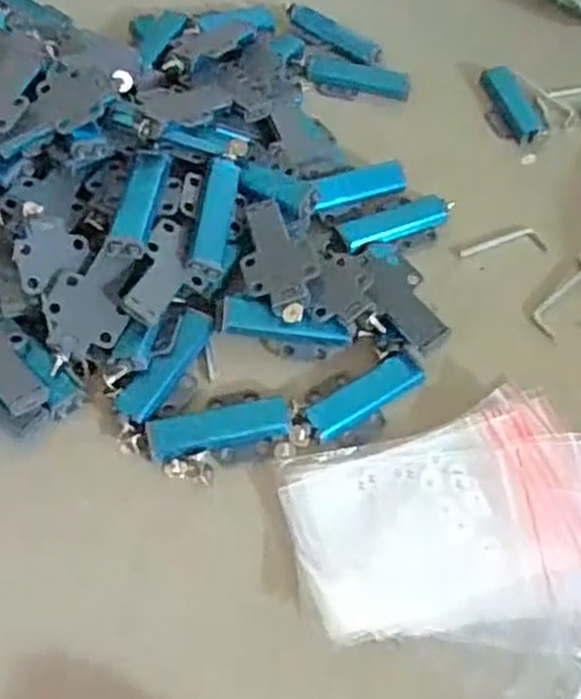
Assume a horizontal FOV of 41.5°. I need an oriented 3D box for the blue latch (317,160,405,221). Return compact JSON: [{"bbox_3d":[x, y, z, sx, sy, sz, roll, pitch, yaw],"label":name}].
[{"bbox_3d":[0.046,-0.108,0.509,0.063,0.011,0.023,-18,60,-14],"label":"blue latch"}]

